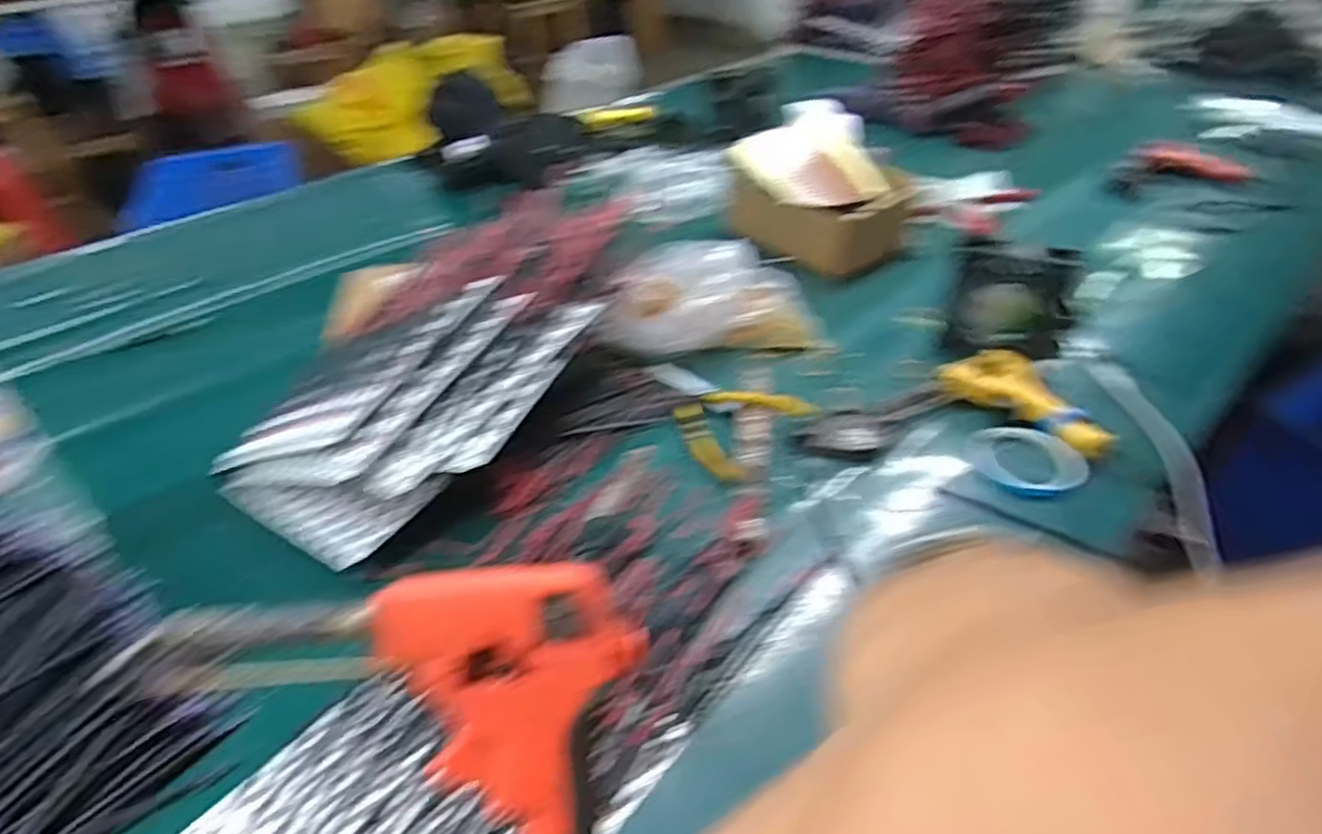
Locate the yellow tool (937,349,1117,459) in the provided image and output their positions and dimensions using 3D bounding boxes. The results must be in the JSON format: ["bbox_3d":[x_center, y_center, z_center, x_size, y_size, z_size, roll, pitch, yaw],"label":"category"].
[{"bbox_3d":[0.365,-0.020,0.710,0.160,0.027,0.085,32,50,33],"label":"yellow tool"}]

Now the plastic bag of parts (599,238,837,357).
[{"bbox_3d":[0.057,-0.130,0.773,0.247,0.098,0.103,-1,40,-21],"label":"plastic bag of parts"}]

